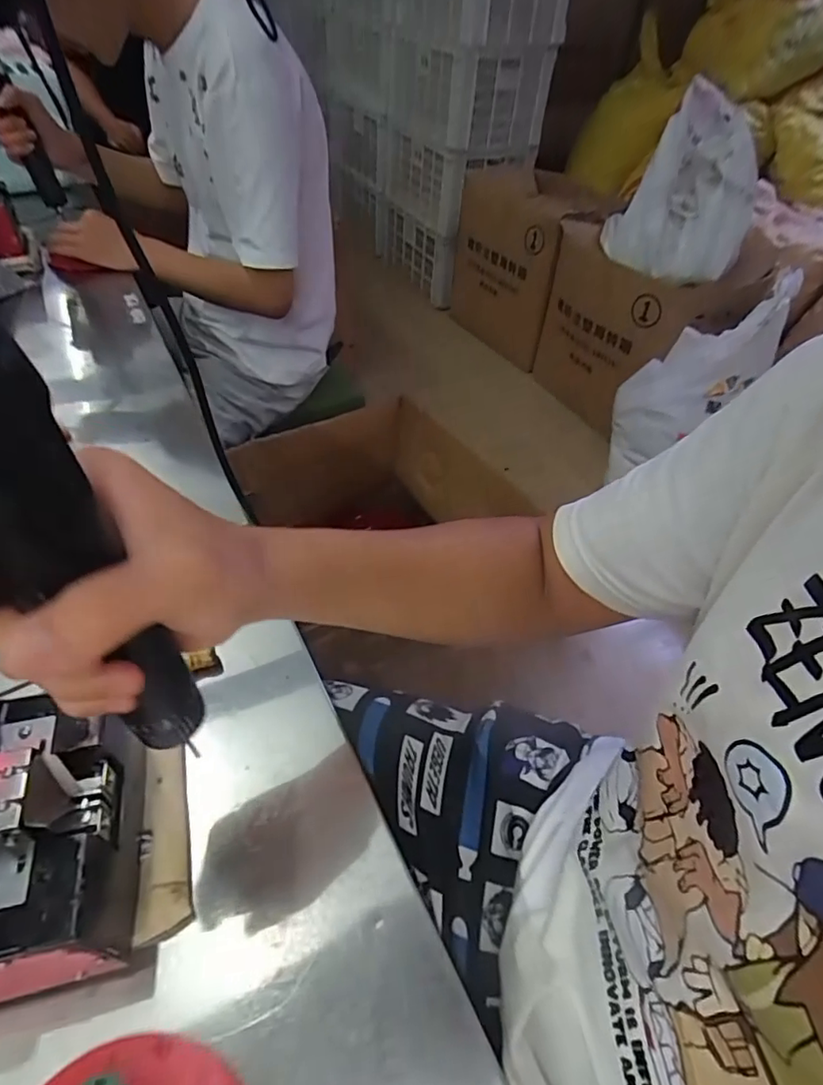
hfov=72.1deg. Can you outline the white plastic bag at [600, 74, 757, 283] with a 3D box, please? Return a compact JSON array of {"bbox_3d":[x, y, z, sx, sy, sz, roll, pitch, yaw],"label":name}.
[{"bbox_3d":[0.699,-0.878,1.451,0.337,0.426,0.153,21,50,14],"label":"white plastic bag"}]

